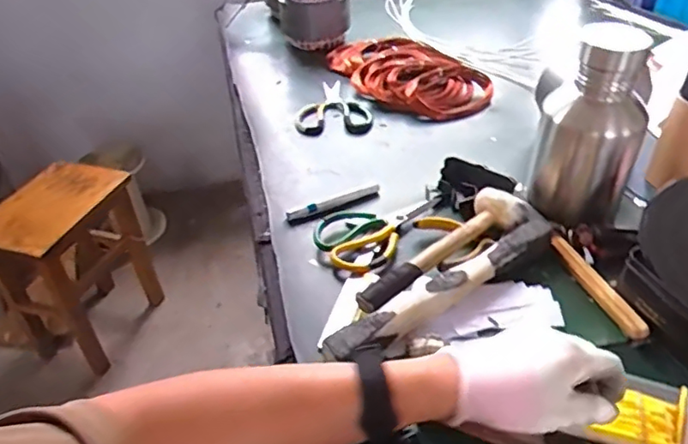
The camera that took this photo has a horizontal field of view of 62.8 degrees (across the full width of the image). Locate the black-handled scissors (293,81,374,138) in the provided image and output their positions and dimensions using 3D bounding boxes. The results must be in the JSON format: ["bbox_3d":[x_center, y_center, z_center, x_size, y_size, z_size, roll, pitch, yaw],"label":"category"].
[{"bbox_3d":[-0.017,-0.207,1.014,0.130,0.018,0.184,-2,40,2],"label":"black-handled scissors"}]

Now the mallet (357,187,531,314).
[{"bbox_3d":[0.114,0.030,0.679,0.257,0.034,0.070,-26,45,-25],"label":"mallet"}]

